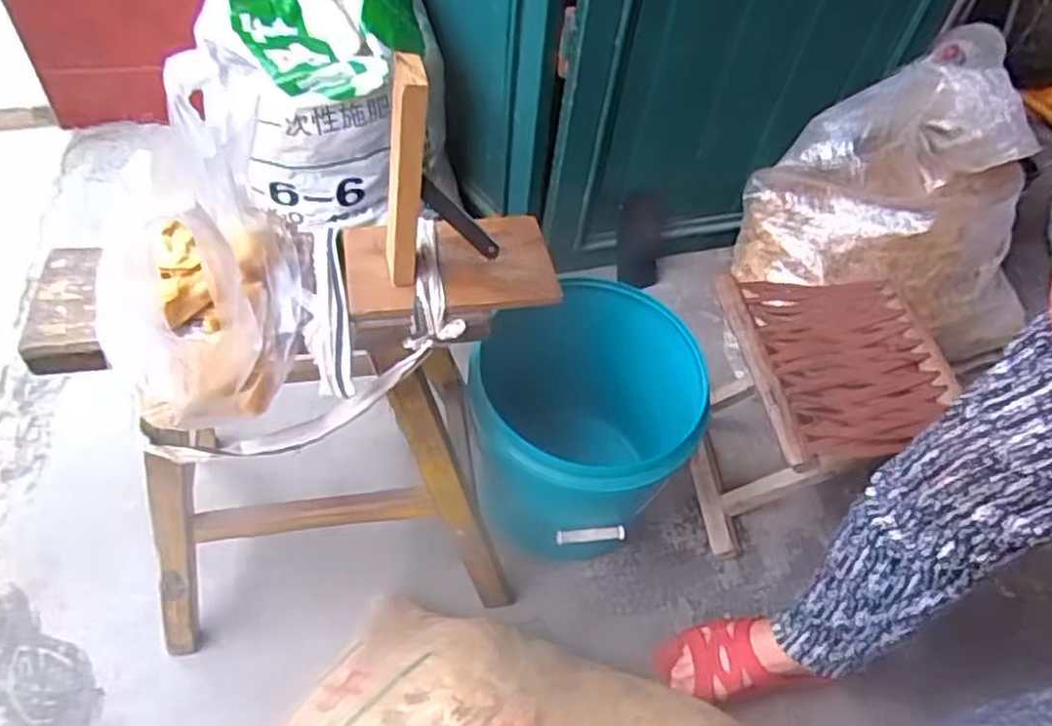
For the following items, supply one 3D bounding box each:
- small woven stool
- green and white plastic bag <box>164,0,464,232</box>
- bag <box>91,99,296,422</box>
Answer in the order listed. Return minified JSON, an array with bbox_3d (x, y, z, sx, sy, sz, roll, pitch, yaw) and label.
[{"bbox_3d":[0.360,0.077,0.927,0.233,0.240,0.285,1,53,-5],"label":"small woven stool"},{"bbox_3d":[-0.271,-0.415,1.014,0.321,0.361,0.314,-5,51,-10],"label":"green and white plastic bag"},{"bbox_3d":[-0.265,-0.090,0.562,0.157,0.137,0.239,-23,58,-22],"label":"bag"}]

